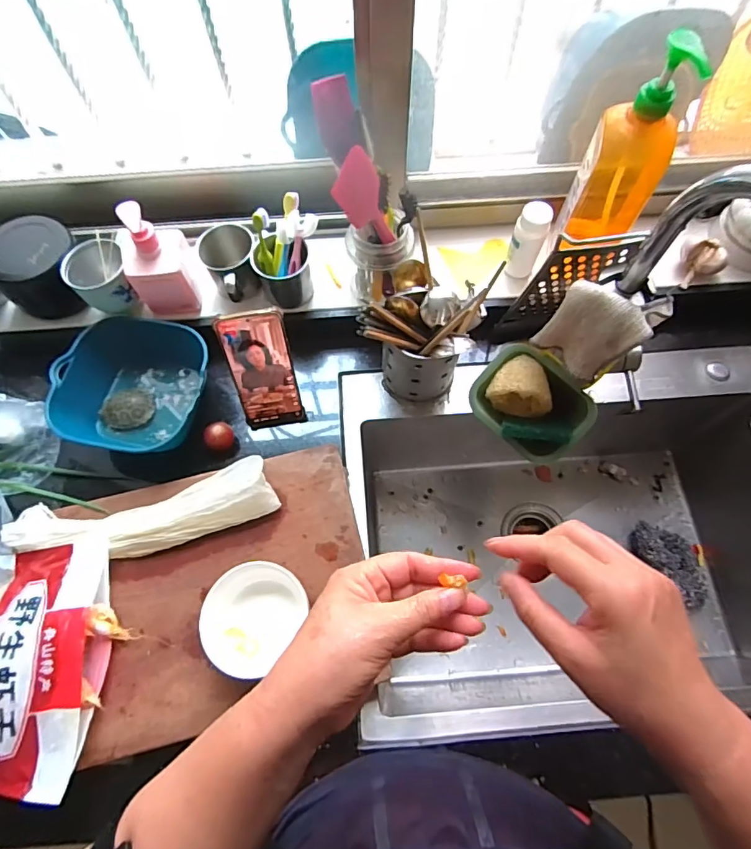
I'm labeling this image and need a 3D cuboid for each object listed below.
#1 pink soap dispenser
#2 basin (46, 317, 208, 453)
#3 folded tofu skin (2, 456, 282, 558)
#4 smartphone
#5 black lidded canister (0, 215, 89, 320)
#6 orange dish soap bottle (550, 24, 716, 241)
[{"bbox_3d":[-0.276,-0.211,0.604,0.073,0.141,0.065,-5,68,-2],"label":"pink soap dispenser"},{"bbox_3d":[-0.308,-0.052,0.633,0.175,0.088,0.177,0,68,0],"label":"basin"},{"bbox_3d":[-0.270,0.105,0.567,0.304,0.040,0.087,-12,68,-5],"label":"folded tofu skin"},{"bbox_3d":[-0.139,-0.064,0.598,0.076,0.164,0.010,-6,43,-2],"label":"smartphone"},{"bbox_3d":[-0.435,-0.207,0.633,0.105,0.092,0.093,0,68,0],"label":"black lidded canister"},{"bbox_3d":[0.278,-0.294,0.538,0.081,0.232,0.063,14,68,6],"label":"orange dish soap bottle"}]

